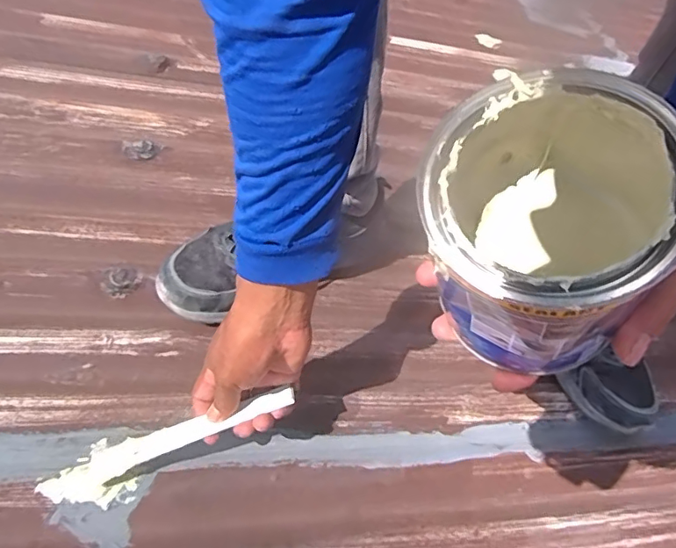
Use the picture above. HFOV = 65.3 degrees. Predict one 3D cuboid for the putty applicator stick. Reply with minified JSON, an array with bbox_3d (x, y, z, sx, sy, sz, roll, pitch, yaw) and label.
[{"bbox_3d":[-0.126,0.134,0.452,0.181,0.011,0.023,-21,54,-4],"label":"putty applicator stick"}]

